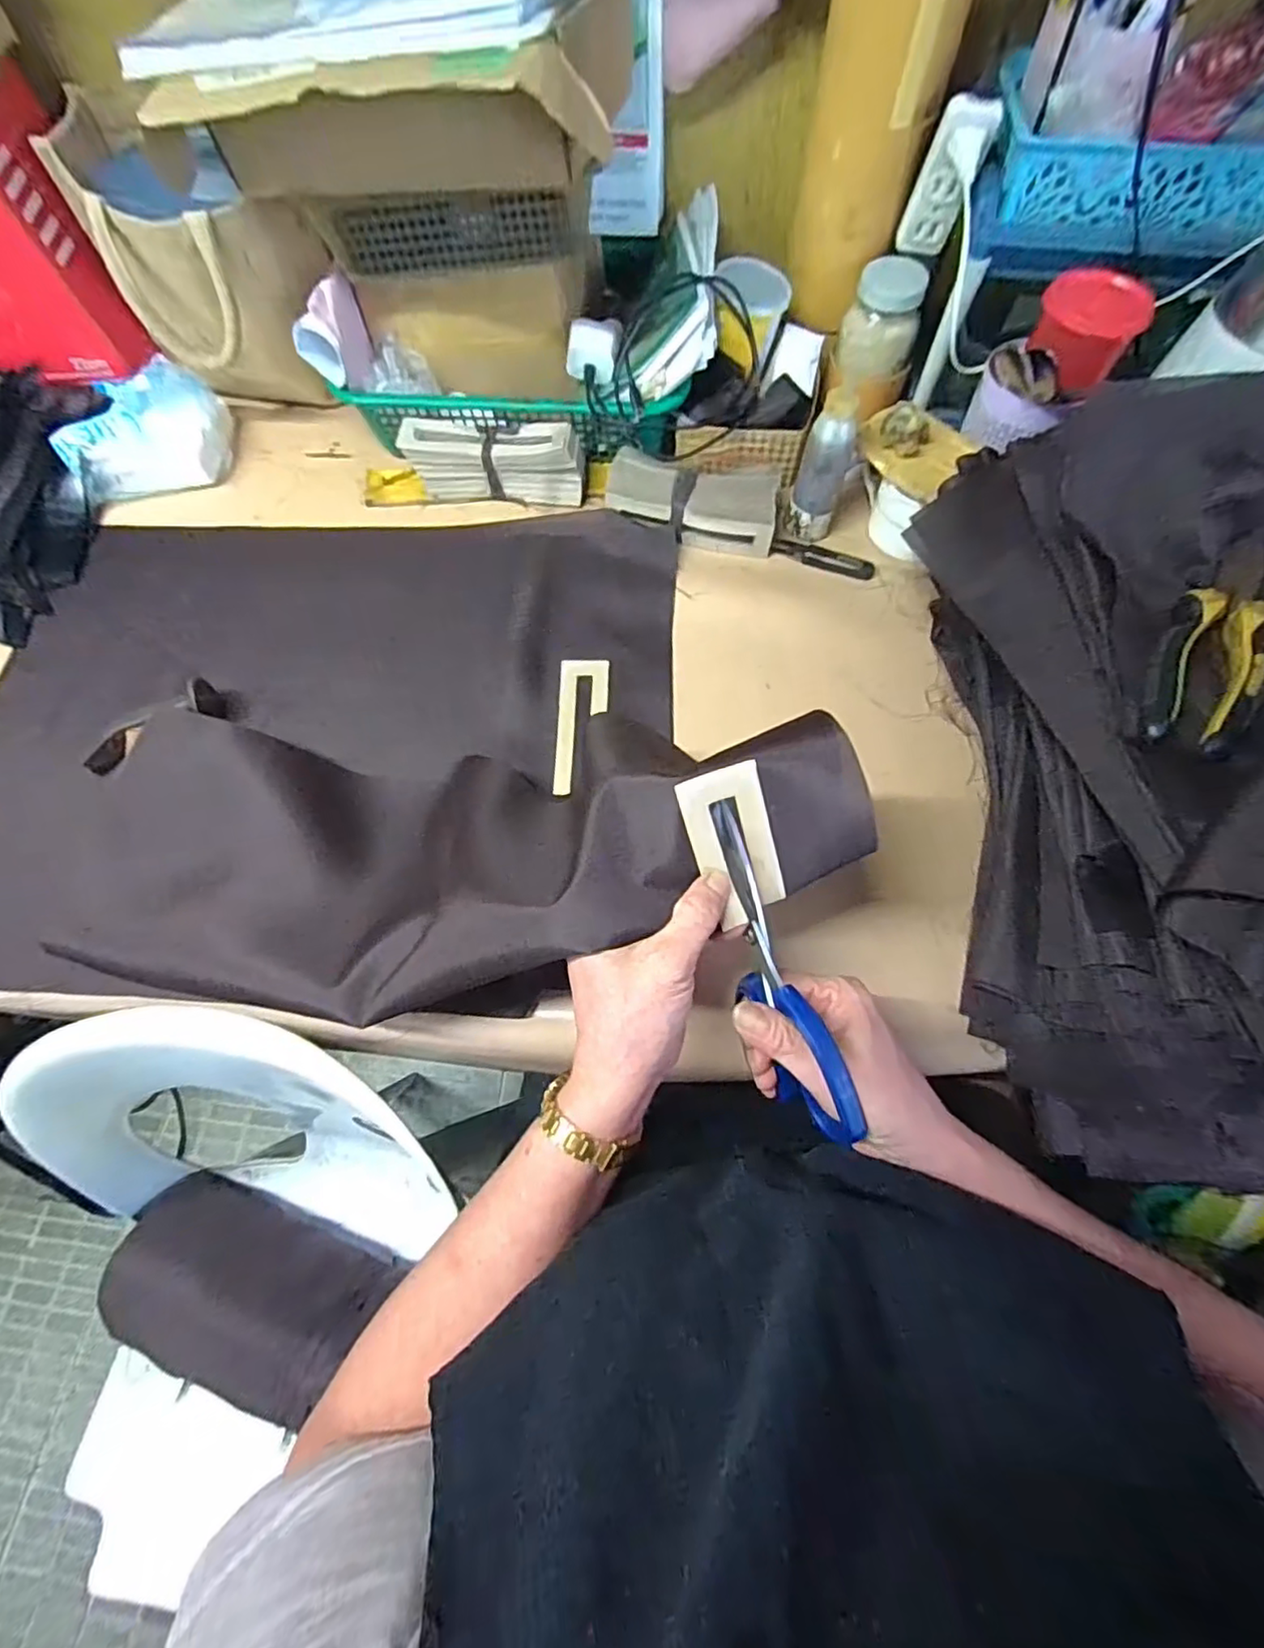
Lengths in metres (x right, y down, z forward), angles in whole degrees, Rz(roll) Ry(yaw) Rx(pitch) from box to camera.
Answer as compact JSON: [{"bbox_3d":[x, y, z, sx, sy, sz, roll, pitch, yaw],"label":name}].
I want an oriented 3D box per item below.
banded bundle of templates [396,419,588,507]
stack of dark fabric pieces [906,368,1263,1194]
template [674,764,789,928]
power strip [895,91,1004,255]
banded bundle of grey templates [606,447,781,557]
[{"bbox_3d":[-0.134,-0.356,0.623,0.174,0.057,0.049,4,67,3],"label":"banded bundle of templates"},{"bbox_3d":[0.342,-0.043,0.393,0.217,0.205,0.469,1,67,1],"label":"stack of dark fabric pieces"},{"bbox_3d":[0.052,0.012,0.320,0.041,0.004,0.083,-21,108,-8],"label":"template"},{"bbox_3d":[0.256,-0.526,0.519,0.047,0.095,0.030,18,68,8],"label":"power strip"},{"bbox_3d":[0.058,-0.303,0.599,0.159,0.041,0.062,15,68,7],"label":"banded bundle of grey templates"}]

